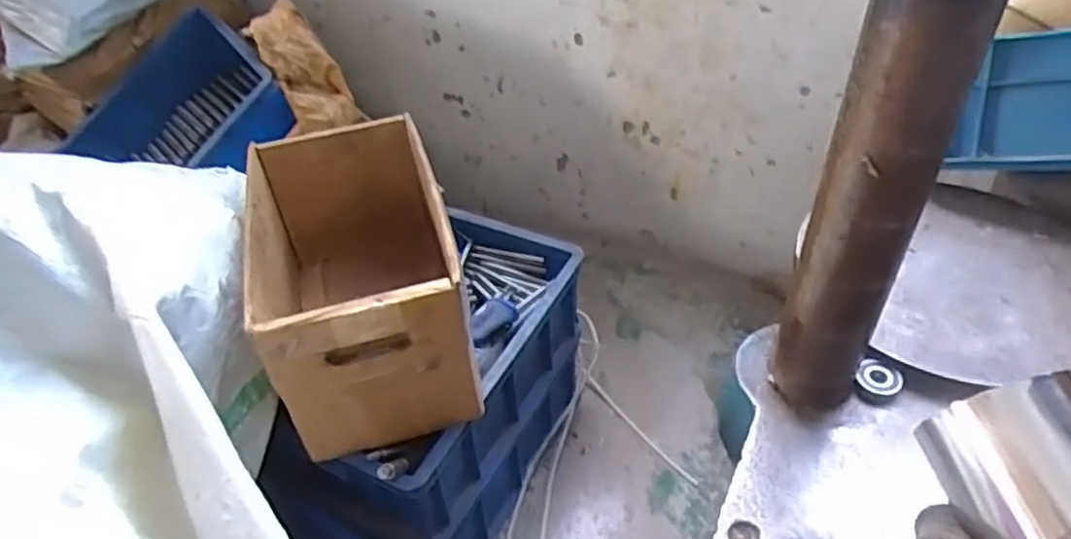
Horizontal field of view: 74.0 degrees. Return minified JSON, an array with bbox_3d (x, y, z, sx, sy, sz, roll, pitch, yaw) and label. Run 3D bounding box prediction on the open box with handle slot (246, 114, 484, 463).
[{"bbox_3d":[-0.191,0.009,0.789,0.195,0.197,0.308,-14,43,-11],"label":"open box with handle slot"}]

